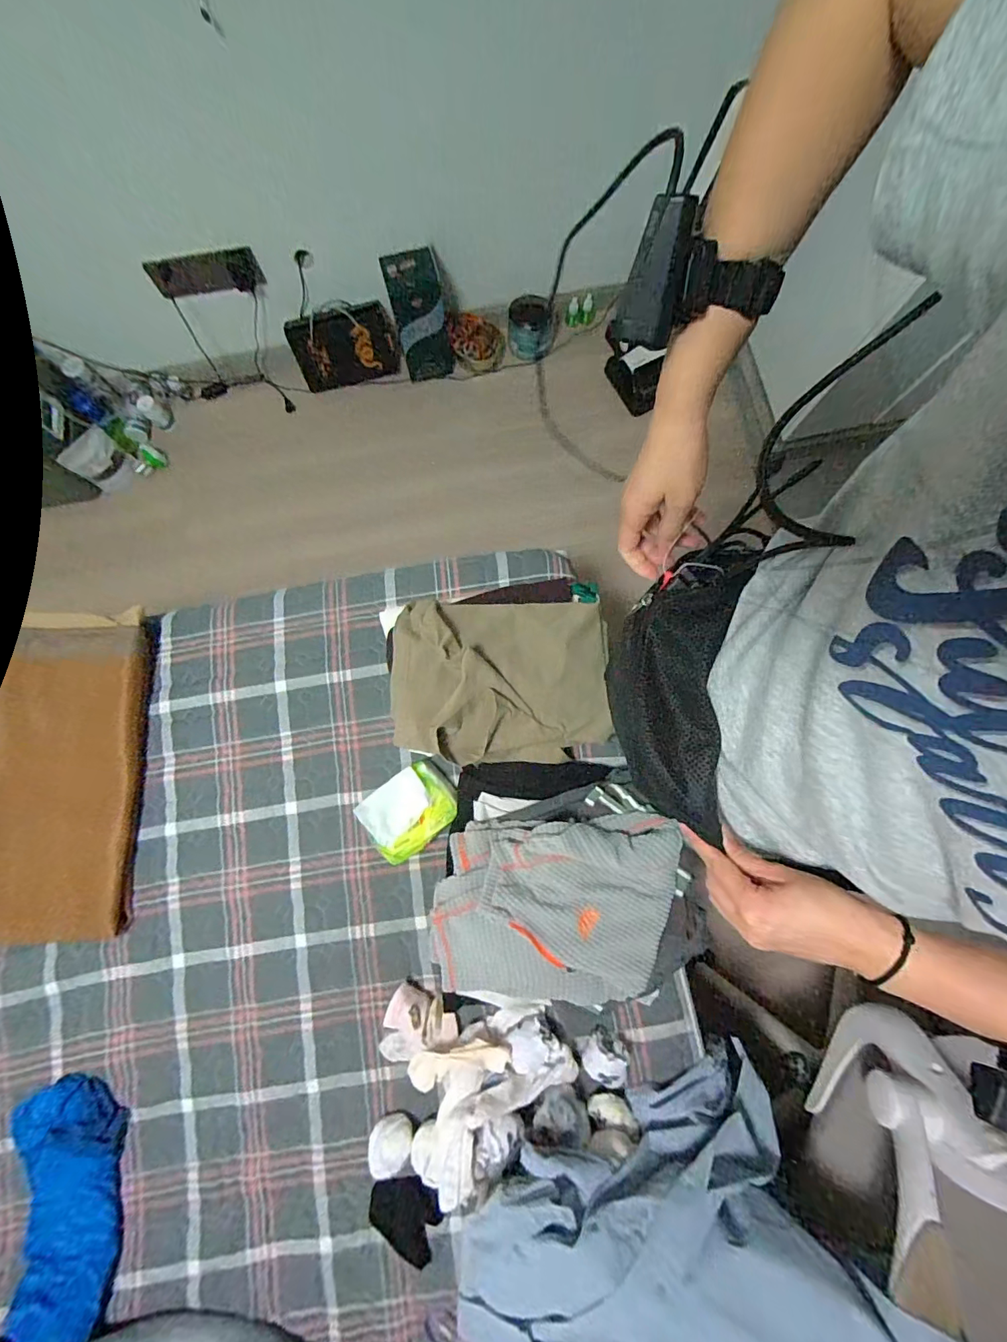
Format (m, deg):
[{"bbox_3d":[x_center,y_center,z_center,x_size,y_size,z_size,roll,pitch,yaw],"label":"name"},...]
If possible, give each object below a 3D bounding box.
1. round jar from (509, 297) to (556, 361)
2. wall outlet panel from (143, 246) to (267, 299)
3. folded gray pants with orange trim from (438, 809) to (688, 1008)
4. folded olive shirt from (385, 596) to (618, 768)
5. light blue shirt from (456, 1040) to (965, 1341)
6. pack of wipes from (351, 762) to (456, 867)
[{"bbox_3d":[0.086,-1.020,1.446,0.144,0.132,0.116,0,80,0],"label":"round jar"},{"bbox_3d":[-0.740,-0.992,1.208,0.257,0.085,0.025,-10,80,-1],"label":"wall outlet panel"},{"bbox_3d":[0.071,0.318,0.640,0.322,0.071,0.229,-4,80,0],"label":"folded gray pants with orange trim"},{"bbox_3d":[0.002,0.012,0.713,0.324,0.077,0.252,-1,80,0],"label":"folded olive shirt"},{"bbox_3d":[0.233,0.826,0.581,0.545,0.189,0.513,-6,80,-1],"label":"light blue shirt"},{"bbox_3d":[-0.144,0.217,0.755,0.142,0.053,0.114,-38,82,-6],"label":"pack of wipes"}]

